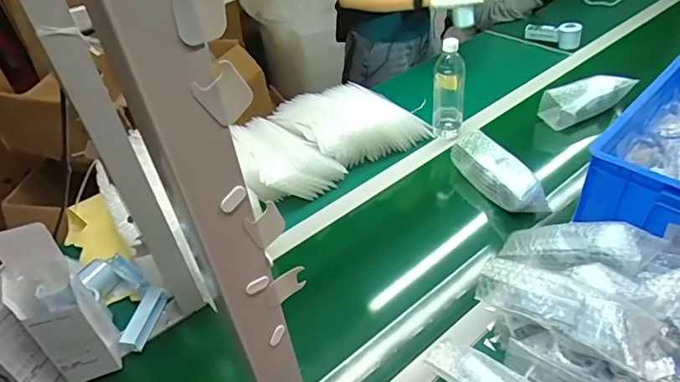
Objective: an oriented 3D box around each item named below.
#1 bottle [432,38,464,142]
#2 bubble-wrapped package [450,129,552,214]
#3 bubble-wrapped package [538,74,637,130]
[{"bbox_3d":[0.238,-0.207,1.044,0.079,0.255,0.062,3,41,11],"label":"bottle"},{"bbox_3d":[0.306,-0.038,0.931,0.060,0.079,0.213,-21,43,-18],"label":"bubble-wrapped package"},{"bbox_3d":[0.562,-0.204,1.087,0.221,0.123,0.050,-17,42,-13],"label":"bubble-wrapped package"}]

